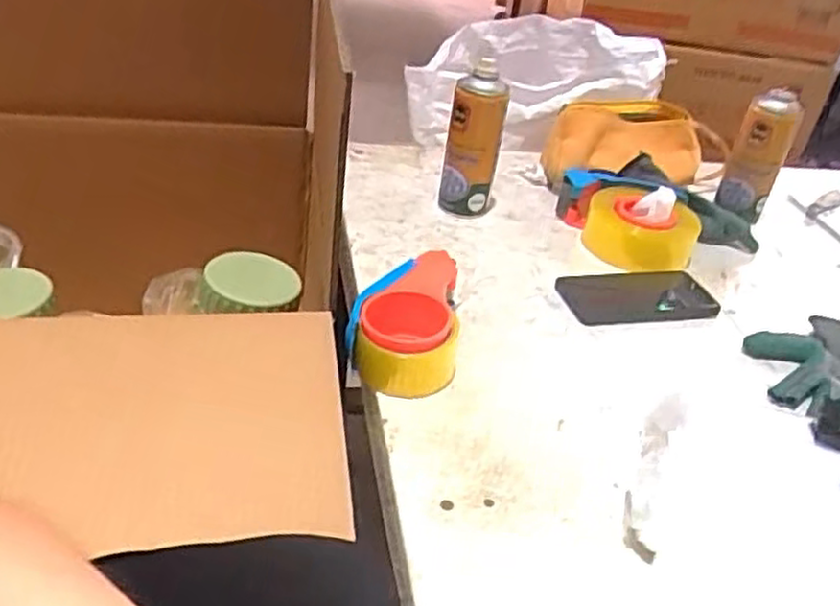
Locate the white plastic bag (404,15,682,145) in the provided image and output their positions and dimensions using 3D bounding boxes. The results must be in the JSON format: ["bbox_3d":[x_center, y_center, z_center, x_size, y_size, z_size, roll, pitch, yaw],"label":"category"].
[{"bbox_3d":[0.167,-0.370,1.227,0.393,0.145,0.257,1,34,-10],"label":"white plastic bag"}]

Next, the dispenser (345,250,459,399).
[{"bbox_3d":[-0.016,0.016,0.685,0.095,0.070,0.138,6,34,-3],"label":"dispenser"}]

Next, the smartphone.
[{"bbox_3d":[0.237,-0.009,0.823,0.165,0.009,0.091,-4,36,-17],"label":"smartphone"}]

